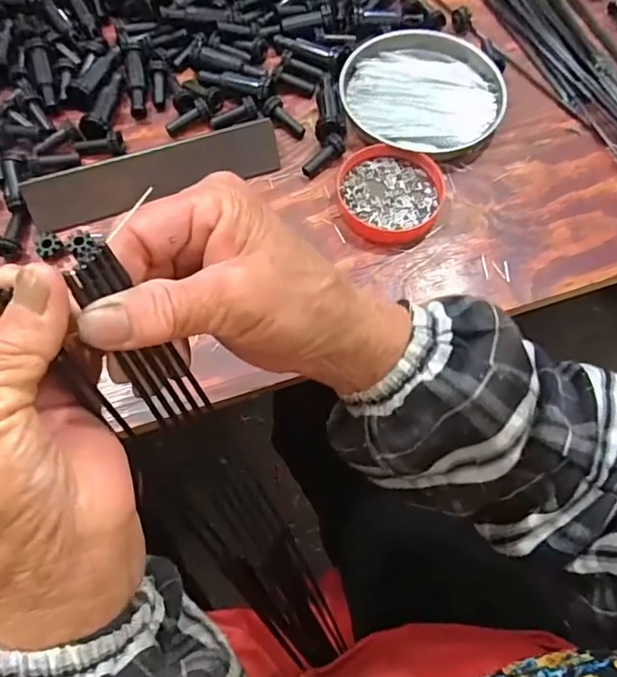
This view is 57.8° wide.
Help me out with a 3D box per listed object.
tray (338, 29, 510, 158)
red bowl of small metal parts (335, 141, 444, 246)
[{"bbox_3d":[0.095,-0.207,0.464,0.131,0.014,0.121,0,66,-1],"label":"tray"},{"bbox_3d":[0.061,-0.110,0.425,0.080,0.013,0.076,0,66,-1],"label":"red bowl of small metal parts"}]

